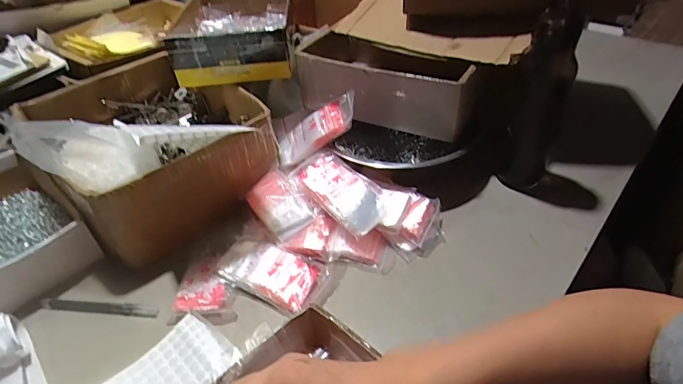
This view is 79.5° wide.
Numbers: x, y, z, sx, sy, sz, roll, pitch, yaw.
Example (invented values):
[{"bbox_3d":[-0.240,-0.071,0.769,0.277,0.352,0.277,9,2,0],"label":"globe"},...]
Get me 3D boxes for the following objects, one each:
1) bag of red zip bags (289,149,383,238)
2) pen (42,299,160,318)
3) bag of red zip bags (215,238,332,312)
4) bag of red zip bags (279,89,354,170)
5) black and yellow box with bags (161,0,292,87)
[{"bbox_3d":[0.000,-0.004,0.530,0.072,0.013,0.133,-37,63,-26],"label":"bag of red zip bags"},{"bbox_3d":[-0.274,0.130,0.465,0.138,0.005,0.013,2,41,7],"label":"pen"},{"bbox_3d":[-0.082,0.093,0.480,0.124,0.023,0.065,20,46,25],"label":"bag of red zip bags"},{"bbox_3d":[-0.035,-0.087,0.583,0.136,0.020,0.061,-36,42,10],"label":"bag of red zip bags"},{"bbox_3d":[-0.178,-0.285,0.710,0.184,0.071,0.285,-5,41,-1],"label":"black and yellow box with bags"}]

